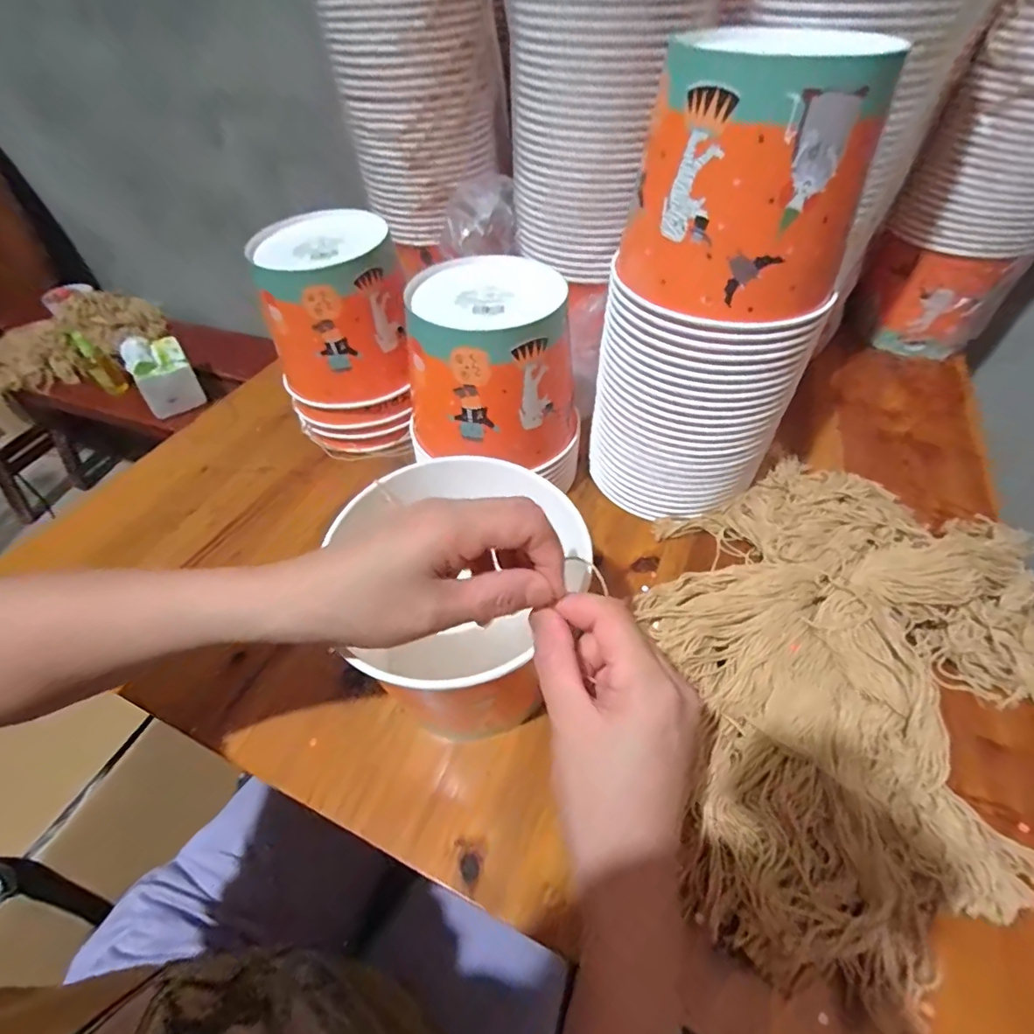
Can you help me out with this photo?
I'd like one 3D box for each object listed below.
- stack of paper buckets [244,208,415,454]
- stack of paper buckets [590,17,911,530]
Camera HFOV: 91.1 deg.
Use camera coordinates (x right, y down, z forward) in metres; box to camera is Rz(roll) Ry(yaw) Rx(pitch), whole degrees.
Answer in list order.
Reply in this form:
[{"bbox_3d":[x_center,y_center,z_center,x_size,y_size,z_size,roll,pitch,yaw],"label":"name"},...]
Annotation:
[{"bbox_3d":[-0.186,-0.184,0.540,0.132,0.199,0.133,-18,51,-13],"label":"stack of paper buckets"},{"bbox_3d":[0.147,-0.149,0.401,0.125,0.331,0.137,-26,53,-19],"label":"stack of paper buckets"}]

